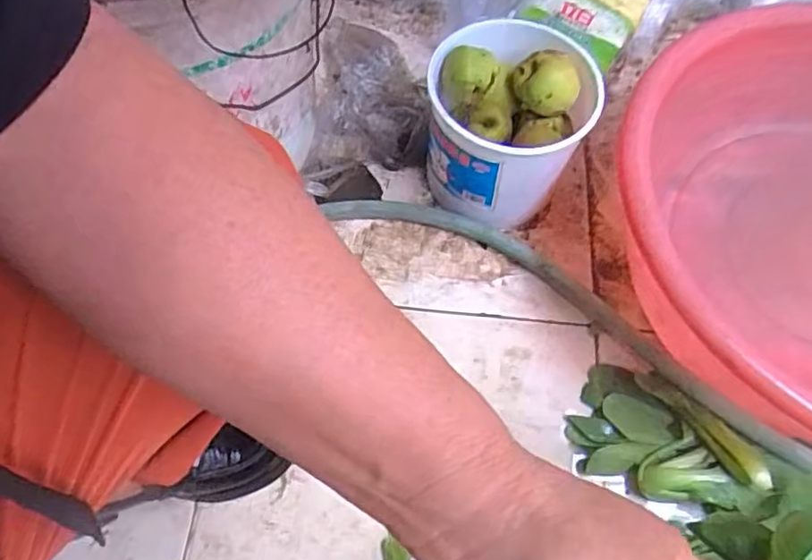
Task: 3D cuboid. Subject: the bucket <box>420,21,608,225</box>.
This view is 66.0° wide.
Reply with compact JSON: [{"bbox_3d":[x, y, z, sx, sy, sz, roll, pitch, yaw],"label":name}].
[{"bbox_3d":[0.114,-0.187,0.742,0.173,0.168,0.195,15,64,5],"label":"bucket"}]

